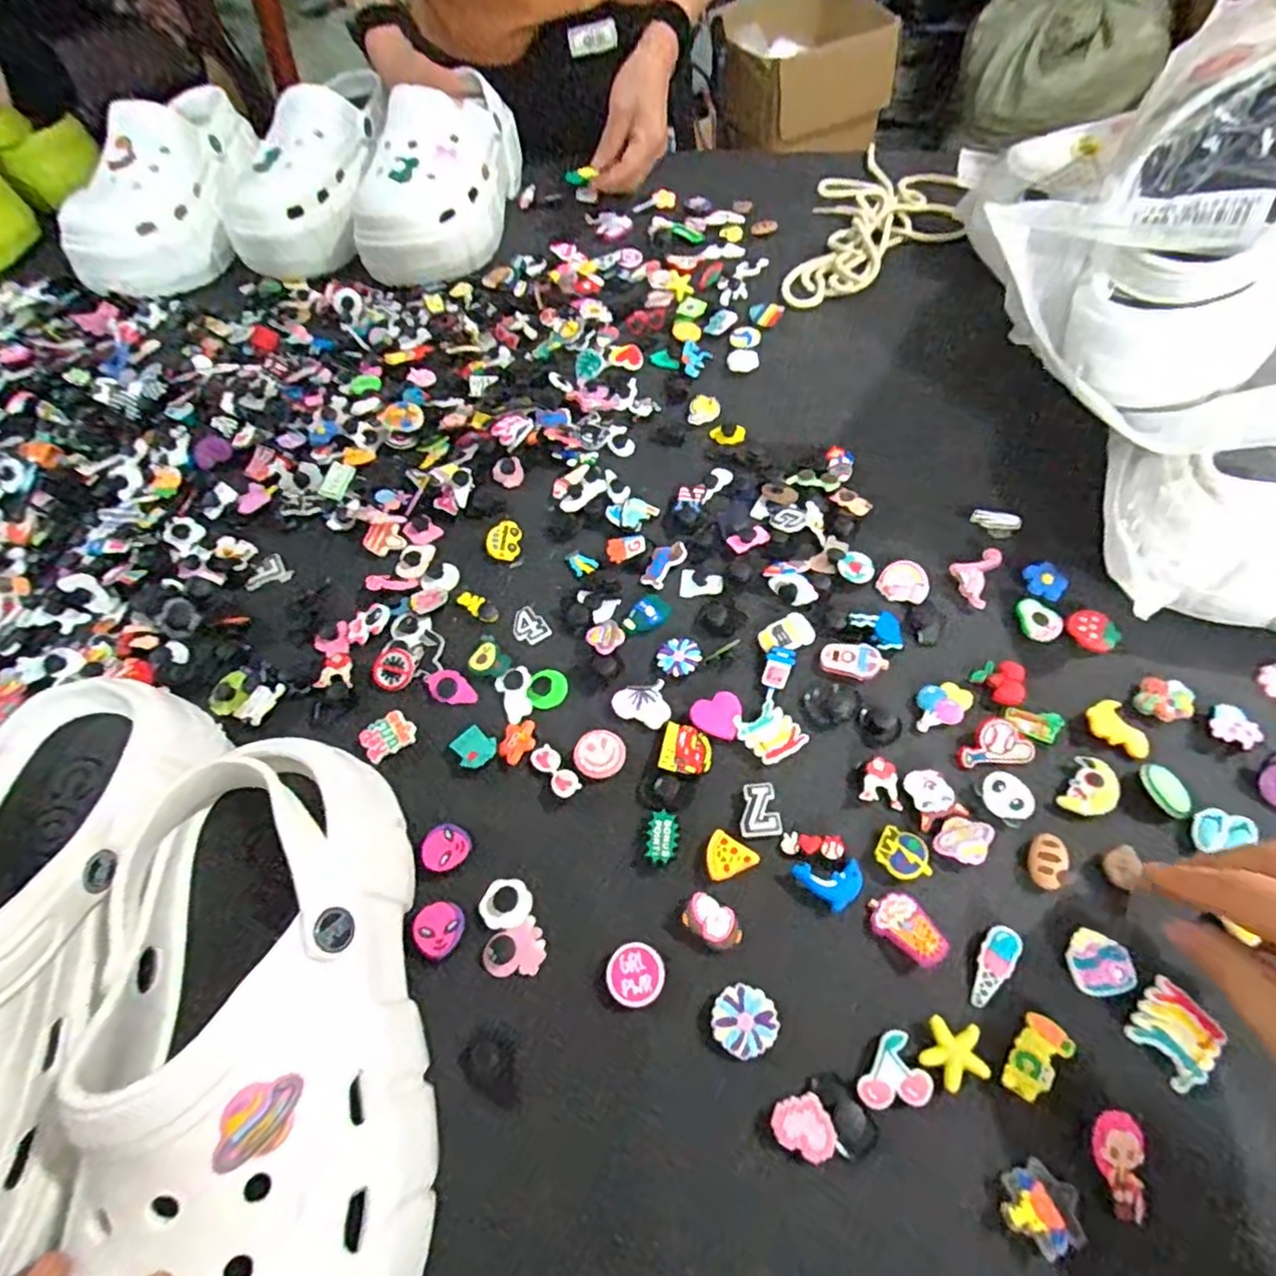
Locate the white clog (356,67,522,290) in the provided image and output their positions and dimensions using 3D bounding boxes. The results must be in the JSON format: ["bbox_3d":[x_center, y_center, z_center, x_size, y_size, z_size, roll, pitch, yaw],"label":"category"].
[{"bbox_3d":[-0.188,-0.435,0.623,0.108,0.096,0.212,3,58,6],"label":"white clog"}]

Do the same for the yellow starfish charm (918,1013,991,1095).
[{"bbox_3d":[0.127,0.167,0.266,0.025,0.004,0.025,-2,57,3],"label":"yellow starfish charm"}]

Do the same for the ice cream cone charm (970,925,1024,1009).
[{"bbox_3d":[0.152,0.141,0.282,0.014,0.004,0.035,29,77,20],"label":"ice cream cone charm"}]

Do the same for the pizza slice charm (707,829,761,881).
[{"bbox_3d":[0.042,0.106,0.314,0.023,0.007,0.021,30,64,21],"label":"pizza slice charm"}]

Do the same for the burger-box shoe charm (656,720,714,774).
[{"bbox_3d":[0.026,0.057,0.343,0.026,0.006,0.028,10,59,10],"label":"burger-box shoe charm"}]

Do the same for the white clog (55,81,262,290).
[{"bbox_3d":[-0.443,-0.432,0.629,0.095,0.100,0.245,11,71,11],"label":"white clog"}]

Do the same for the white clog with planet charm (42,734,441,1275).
[{"bbox_3d":[-0.134,0.141,0.232,0.089,0.080,0.208,-14,58,-5],"label":"white clog with planet charm"}]

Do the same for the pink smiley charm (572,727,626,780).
[{"bbox_3d":[-0.020,0.061,0.347,0.025,0.006,0.026,-2,57,3],"label":"pink smiley charm"}]

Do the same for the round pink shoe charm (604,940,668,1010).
[{"bbox_3d":[-0.001,0.149,0.292,0.025,0.010,0.025,-2,57,3],"label":"round pink shoe charm"}]

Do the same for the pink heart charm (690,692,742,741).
[{"bbox_3d":[0.043,0.040,0.355,0.026,0.004,0.027,-2,57,3],"label":"pink heart charm"}]

